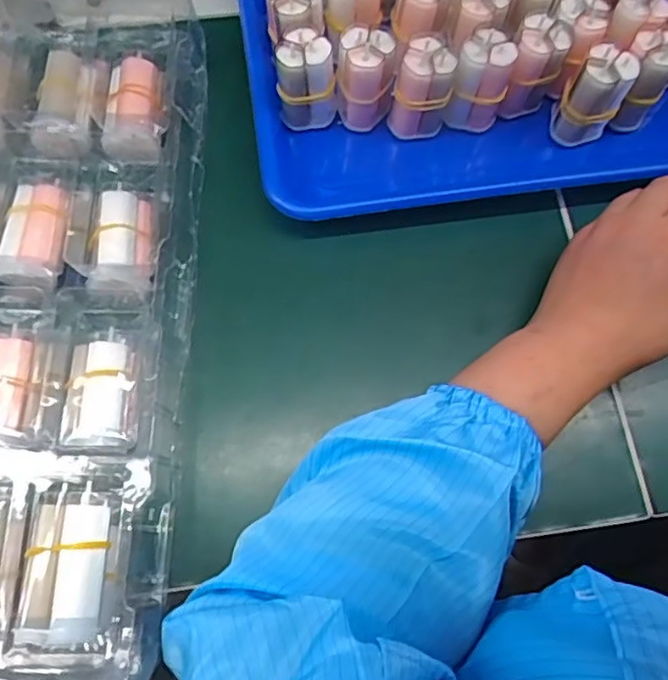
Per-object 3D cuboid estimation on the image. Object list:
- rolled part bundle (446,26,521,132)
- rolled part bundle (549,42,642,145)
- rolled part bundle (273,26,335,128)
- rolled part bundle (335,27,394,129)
[{"bbox_3d":[0.096,-0.168,0.417,0.034,0.062,0.028,15,69,4],"label":"rolled part bundle"},{"bbox_3d":[0.168,-0.158,0.417,0.036,0.061,0.033,1,68,-1],"label":"rolled part bundle"},{"bbox_3d":[-0.019,-0.170,0.417,0.036,0.062,0.031,-4,69,-3],"label":"rolled part bundle"},{"bbox_3d":[0.020,-0.167,0.417,0.034,0.069,0.026,1,68,-1],"label":"rolled part bundle"}]

